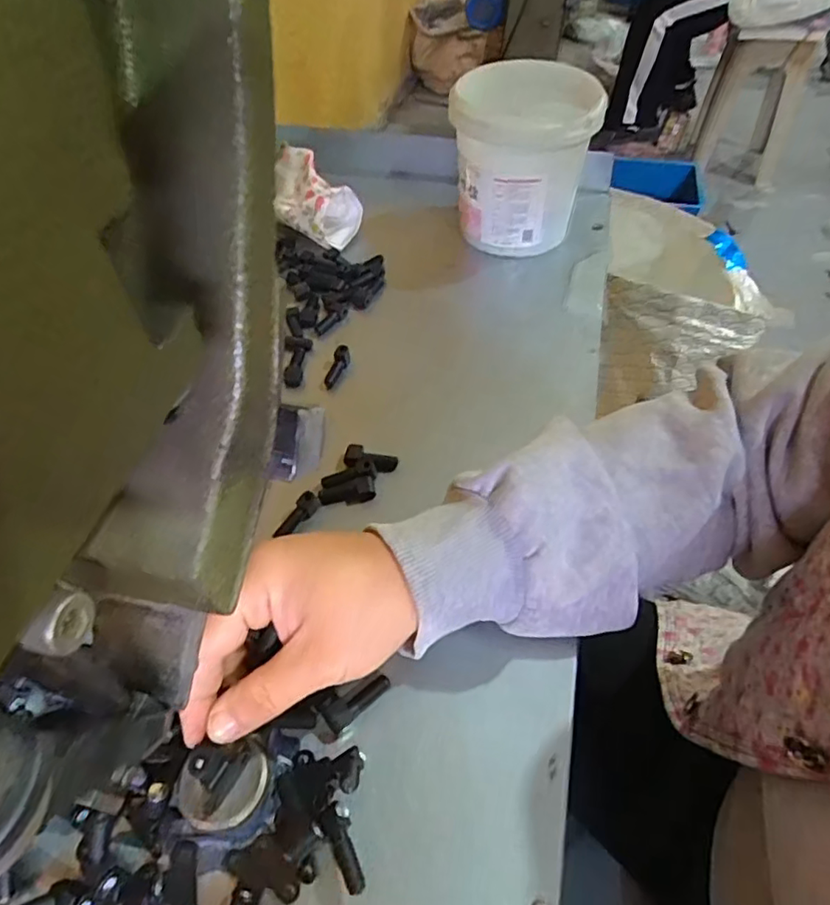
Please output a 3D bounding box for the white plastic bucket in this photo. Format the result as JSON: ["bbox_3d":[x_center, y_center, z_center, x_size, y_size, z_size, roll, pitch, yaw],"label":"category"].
[{"bbox_3d":[0.093,-0.256,0.524,0.117,0.124,0.124,0,52,0],"label":"white plastic bucket"}]

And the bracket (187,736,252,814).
[{"bbox_3d":[-0.086,0.135,0.255,0.014,0.028,0.030,28,56,16],"label":"bracket"}]

